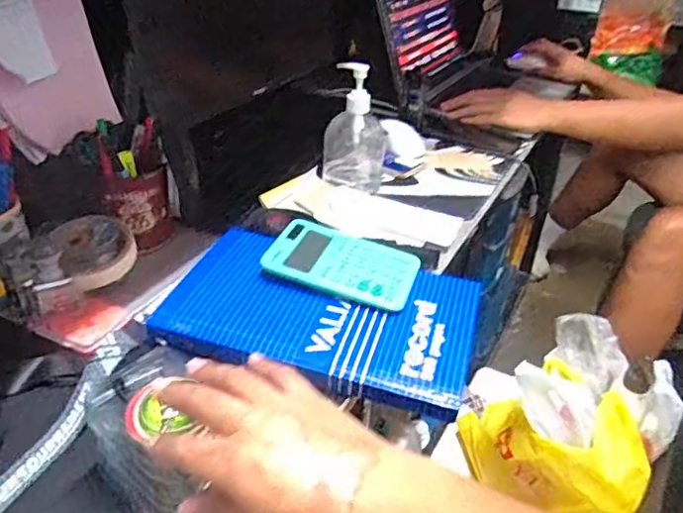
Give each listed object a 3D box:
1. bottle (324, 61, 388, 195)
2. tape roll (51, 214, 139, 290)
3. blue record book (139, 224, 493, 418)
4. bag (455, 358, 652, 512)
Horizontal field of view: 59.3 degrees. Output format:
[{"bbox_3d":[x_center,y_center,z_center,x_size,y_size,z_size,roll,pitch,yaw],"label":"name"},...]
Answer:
[{"bbox_3d":[0.023,-0.180,0.822,0.090,0.146,0.055,4,33,-2],"label":"bottle"},{"bbox_3d":[-0.245,-0.006,0.606,0.069,0.023,0.078,-27,72,-20],"label":"tape roll"},{"bbox_3d":[-0.016,0.051,0.578,0.287,0.024,0.175,12,34,11],"label":"blue record book"},{"bbox_3d":[0.263,0.228,0.725,0.191,0.140,0.168,4,33,-1],"label":"bag"}]

